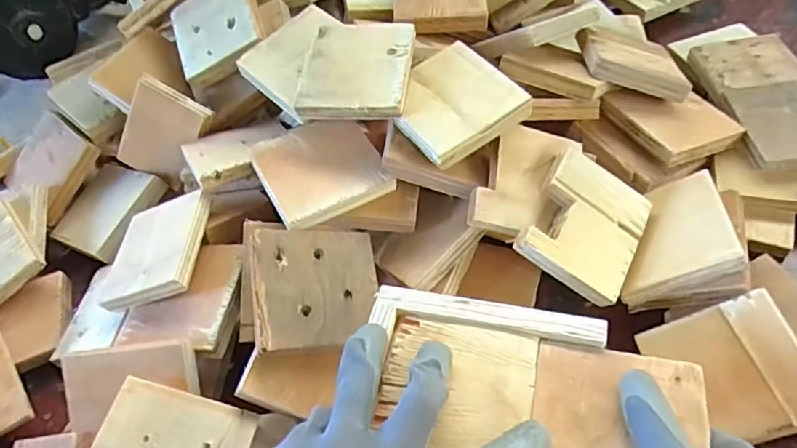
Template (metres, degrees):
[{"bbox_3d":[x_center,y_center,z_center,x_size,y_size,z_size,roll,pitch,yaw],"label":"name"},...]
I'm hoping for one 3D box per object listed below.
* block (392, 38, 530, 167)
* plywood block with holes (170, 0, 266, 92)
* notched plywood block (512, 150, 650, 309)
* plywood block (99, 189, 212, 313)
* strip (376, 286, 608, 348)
[{"bbox_3d":[0.042,-0.095,0.443,0.089,0.016,0.089,-36,59,-8],"label":"block"},{"bbox_3d":[-0.172,-0.181,0.534,0.086,0.018,0.095,-28,70,13],"label":"plywood block with holes"},{"bbox_3d":[0.141,0.001,0.423,0.081,0.016,0.098,33,67,-5],"label":"notched plywood block"},{"bbox_3d":[-0.195,0.022,0.456,0.086,0.016,0.095,-16,48,24],"label":"plywood block"},{"bbox_3d":[0.056,0.056,0.352,0.140,0.007,0.016,9,53,13],"label":"strip"}]

